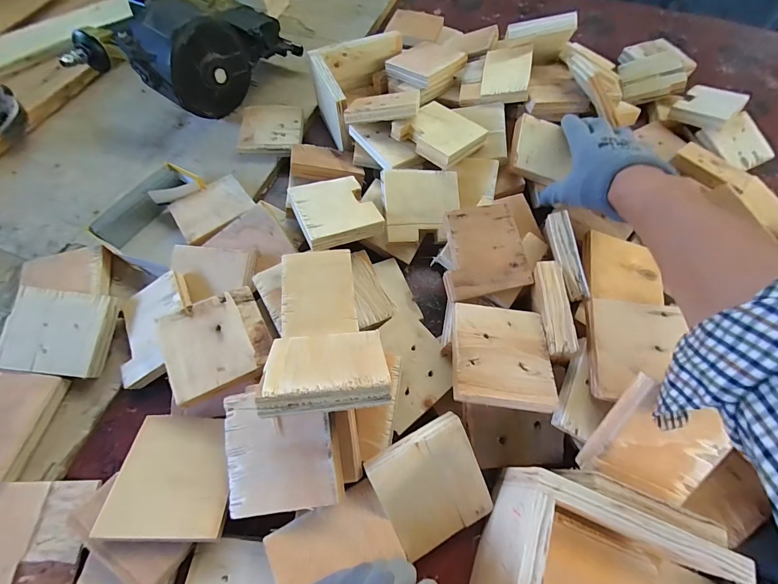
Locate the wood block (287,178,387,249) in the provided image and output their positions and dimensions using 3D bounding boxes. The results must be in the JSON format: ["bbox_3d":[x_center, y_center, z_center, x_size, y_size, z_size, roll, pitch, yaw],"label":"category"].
[{"bbox_3d":[-0.063,-0.098,0.389,0.085,0.020,0.094,-20,66,-13],"label":"wood block"}]

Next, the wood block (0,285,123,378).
[{"bbox_3d":[-0.331,0.039,0.342,0.090,0.021,0.080,8,78,-6],"label":"wood block"}]

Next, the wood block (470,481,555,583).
[{"bbox_3d":[0.084,0.197,0.246,0.018,0.078,0.106,23,64,7],"label":"wood block"}]

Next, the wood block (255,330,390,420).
[{"bbox_3d":[-0.048,0.058,0.266,0.088,0.017,0.080,-3,23,-8],"label":"wood block"}]

